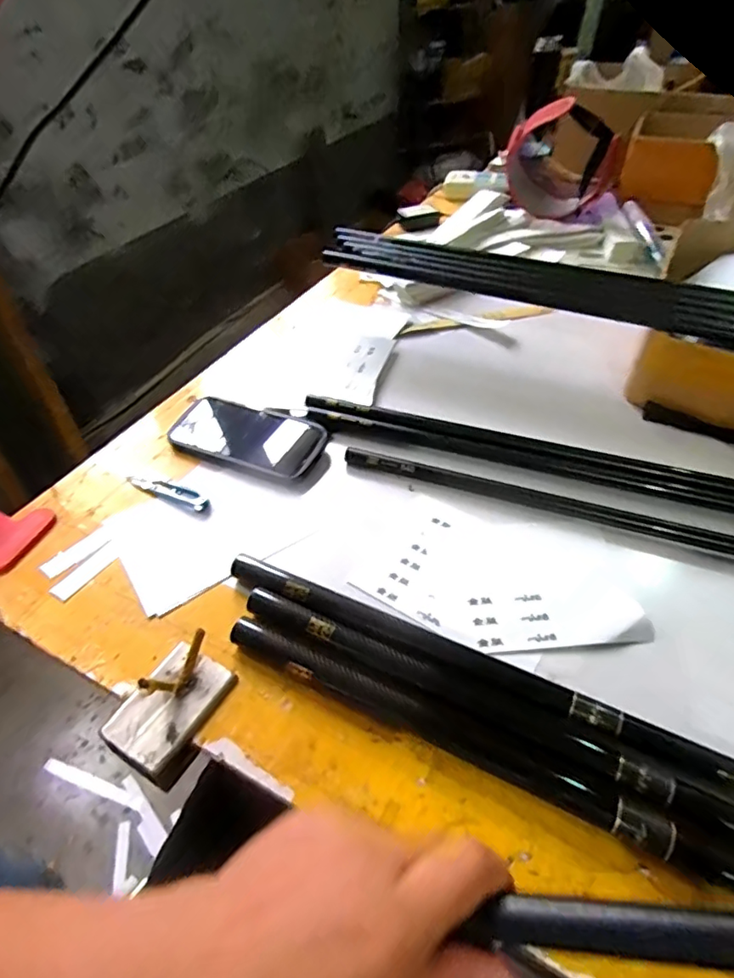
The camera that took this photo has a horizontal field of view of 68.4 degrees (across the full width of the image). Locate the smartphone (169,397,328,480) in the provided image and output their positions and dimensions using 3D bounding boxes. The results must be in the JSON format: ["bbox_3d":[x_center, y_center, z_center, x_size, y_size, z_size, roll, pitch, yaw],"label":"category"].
[{"bbox_3d":[-0.130,-0.058,0.583,0.170,0.014,0.074,13,63,14],"label":"smartphone"}]

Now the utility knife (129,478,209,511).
[{"bbox_3d":[-0.198,0.003,0.539,0.094,0.009,0.017,19,49,19],"label":"utility knife"}]

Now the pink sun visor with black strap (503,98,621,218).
[{"bbox_3d":[0.321,-0.542,0.901,0.178,0.171,0.069,30,54,27],"label":"pink sun visor with black strap"}]

